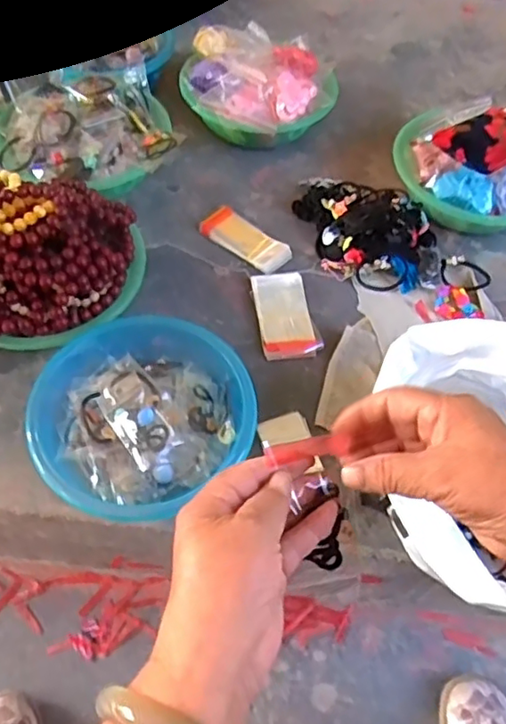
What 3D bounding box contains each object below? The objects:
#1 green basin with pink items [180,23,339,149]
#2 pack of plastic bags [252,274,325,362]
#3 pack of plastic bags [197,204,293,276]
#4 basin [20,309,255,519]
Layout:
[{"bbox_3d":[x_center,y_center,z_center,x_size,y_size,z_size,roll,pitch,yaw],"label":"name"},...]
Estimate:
[{"bbox_3d":[0.009,-0.424,0.945,0.226,0.111,0.221,2,58,-3],"label":"green basin with pink items"},{"bbox_3d":[0.041,-0.057,0.760,0.070,0.025,0.131,-8,59,-9],"label":"pack of plastic bags"},{"bbox_3d":[-0.010,-0.167,0.832,0.129,0.015,0.056,37,62,17],"label":"pack of plastic bags"},{"bbox_3d":[-0.122,0.053,0.646,0.215,0.082,0.209,2,58,-3],"label":"basin"}]

